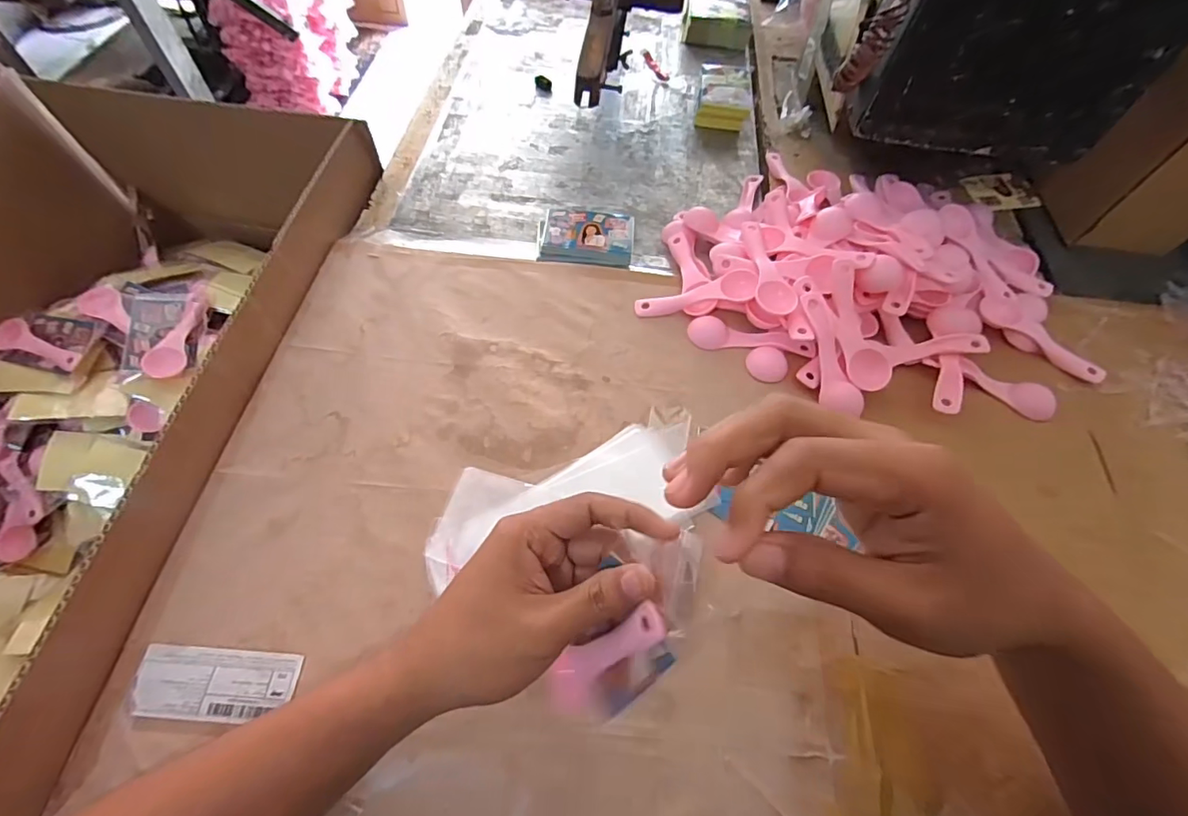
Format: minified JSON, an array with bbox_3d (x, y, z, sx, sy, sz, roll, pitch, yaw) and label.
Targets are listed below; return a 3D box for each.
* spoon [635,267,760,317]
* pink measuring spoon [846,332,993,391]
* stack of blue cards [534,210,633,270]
[{"bbox_3d":[0.093,-0.102,0.468,0.109,0.011,0.029,-12,58,11],"label":"spoon"},{"bbox_3d":[0.271,-0.044,0.436,0.124,0.021,0.037,-15,60,-12],"label":"pink measuring spoon"},{"bbox_3d":[-0.008,-0.178,0.527,0.095,0.012,0.080,5,58,0],"label":"stack of blue cards"}]

